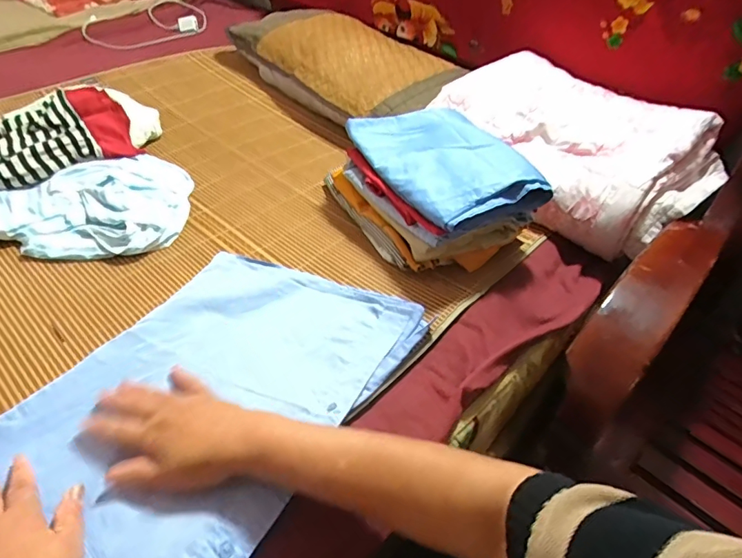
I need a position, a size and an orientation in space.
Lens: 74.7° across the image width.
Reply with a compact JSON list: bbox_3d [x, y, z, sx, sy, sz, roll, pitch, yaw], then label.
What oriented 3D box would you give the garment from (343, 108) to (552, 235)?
[{"bbox_3d":[0.112,-0.176,0.717,0.195,0.058,0.282,-19,49,-24],"label":"garment"}]

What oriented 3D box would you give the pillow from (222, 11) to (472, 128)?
[{"bbox_3d":[-0.047,-0.493,1.113,0.303,0.095,0.527,-29,53,-31],"label":"pillow"}]

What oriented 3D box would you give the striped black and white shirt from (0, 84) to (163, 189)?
[{"bbox_3d":[-0.649,-0.225,0.784,0.583,0.058,0.221,-18,48,-23],"label":"striped black and white shirt"}]

